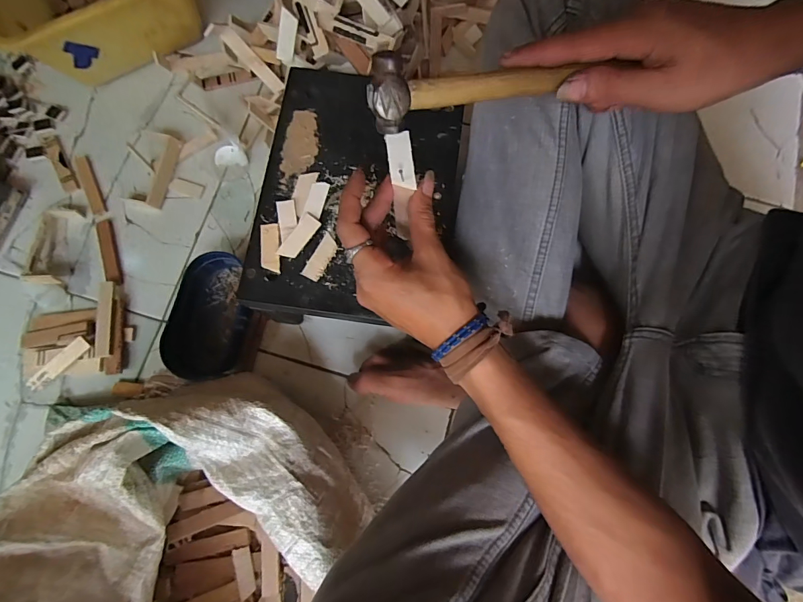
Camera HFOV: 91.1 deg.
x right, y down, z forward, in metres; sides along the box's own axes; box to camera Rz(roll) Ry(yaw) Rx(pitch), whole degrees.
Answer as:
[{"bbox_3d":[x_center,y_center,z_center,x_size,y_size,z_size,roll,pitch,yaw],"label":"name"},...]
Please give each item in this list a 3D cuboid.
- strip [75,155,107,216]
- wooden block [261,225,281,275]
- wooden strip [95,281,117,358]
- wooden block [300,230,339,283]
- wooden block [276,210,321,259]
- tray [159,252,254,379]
[{"bbox_3d":[-0.446,-0.167,0.564,0.019,0.004,0.100,-26,78,-6],"label":"strip"},{"bbox_3d":[-0.134,-0.055,0.403,0.020,0.004,0.052,-4,77,-1],"label":"wooden block"},{"bbox_3d":[-0.381,0.023,0.506,0.024,0.006,0.096,-3,80,-8],"label":"wooden strip"},{"bbox_3d":[-0.081,-0.045,0.399,0.019,0.004,0.050,26,78,6],"label":"wooden block"},{"bbox_3d":[-0.103,-0.064,0.400,0.020,0.006,0.051,33,79,7],"label":"wooden block"},{"bbox_3d":[-0.243,0.020,0.503,0.093,0.042,0.159,8,77,2],"label":"tray"}]

